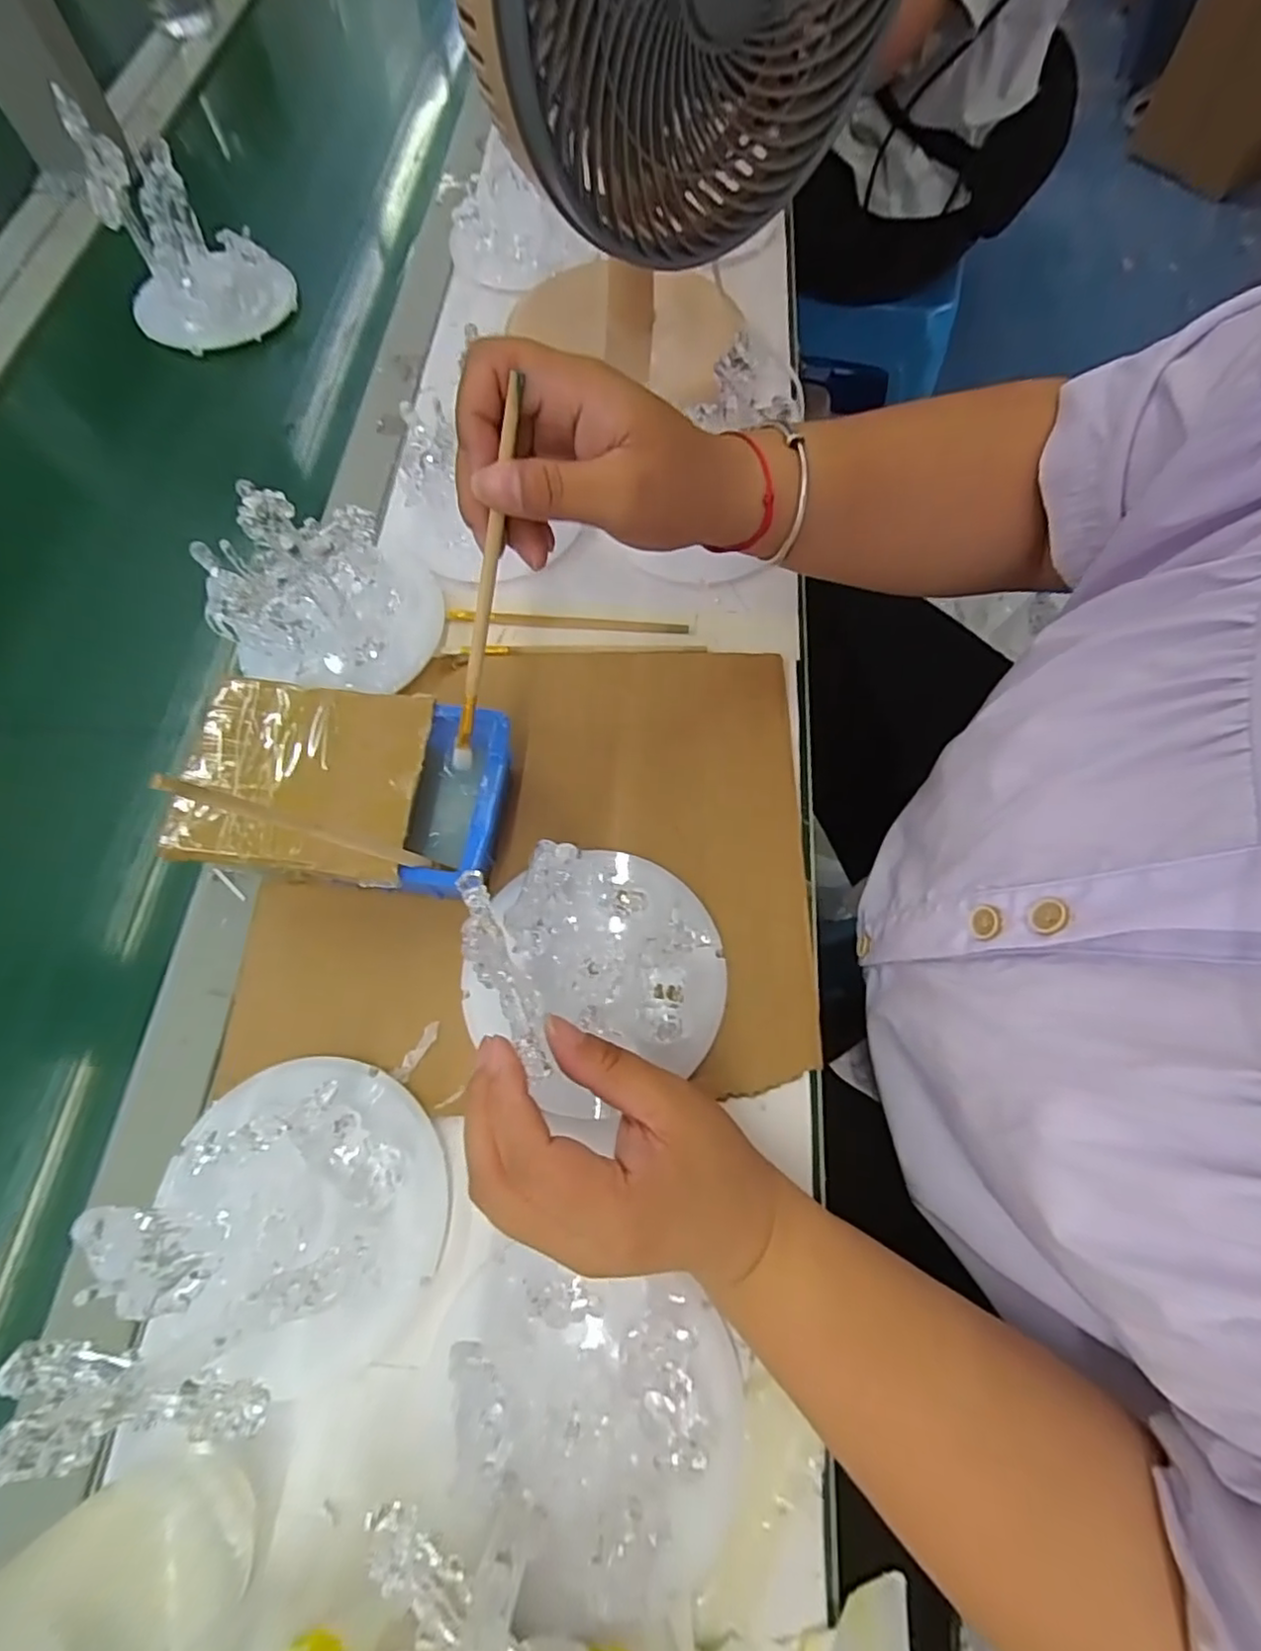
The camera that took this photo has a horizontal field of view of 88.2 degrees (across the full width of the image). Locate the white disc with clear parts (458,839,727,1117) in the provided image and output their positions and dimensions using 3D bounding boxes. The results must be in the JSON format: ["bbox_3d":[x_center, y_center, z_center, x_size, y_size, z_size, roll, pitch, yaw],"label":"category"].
[{"bbox_3d":[-0.019,0.066,0.329,0.123,0.027,0.128,0,68,0],"label":"white disc with clear parts"}]

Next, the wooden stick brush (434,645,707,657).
[{"bbox_3d":[-0.038,-0.113,0.414,0.171,0.004,0.009,0,68,0],"label":"wooden stick brush"}]

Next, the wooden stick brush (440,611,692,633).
[{"bbox_3d":[-0.042,-0.133,0.425,0.157,0.004,0.008,5,68,2],"label":"wooden stick brush"}]

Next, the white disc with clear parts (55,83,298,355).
[{"bbox_3d":[-0.360,-0.477,0.517,0.121,0.120,0.116,0,68,0],"label":"white disc with clear parts"}]

